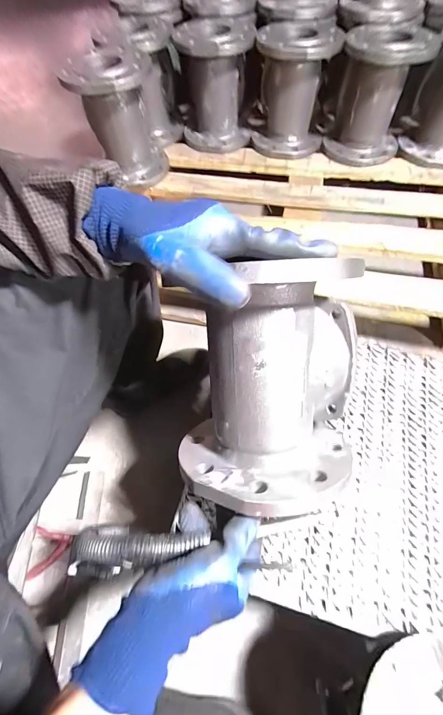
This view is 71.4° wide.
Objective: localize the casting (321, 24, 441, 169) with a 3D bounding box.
[{"bbox_3d":[0.361,-0.606,0.742,0.180,0.231,0.207,22,64,14],"label":"casting"}]

